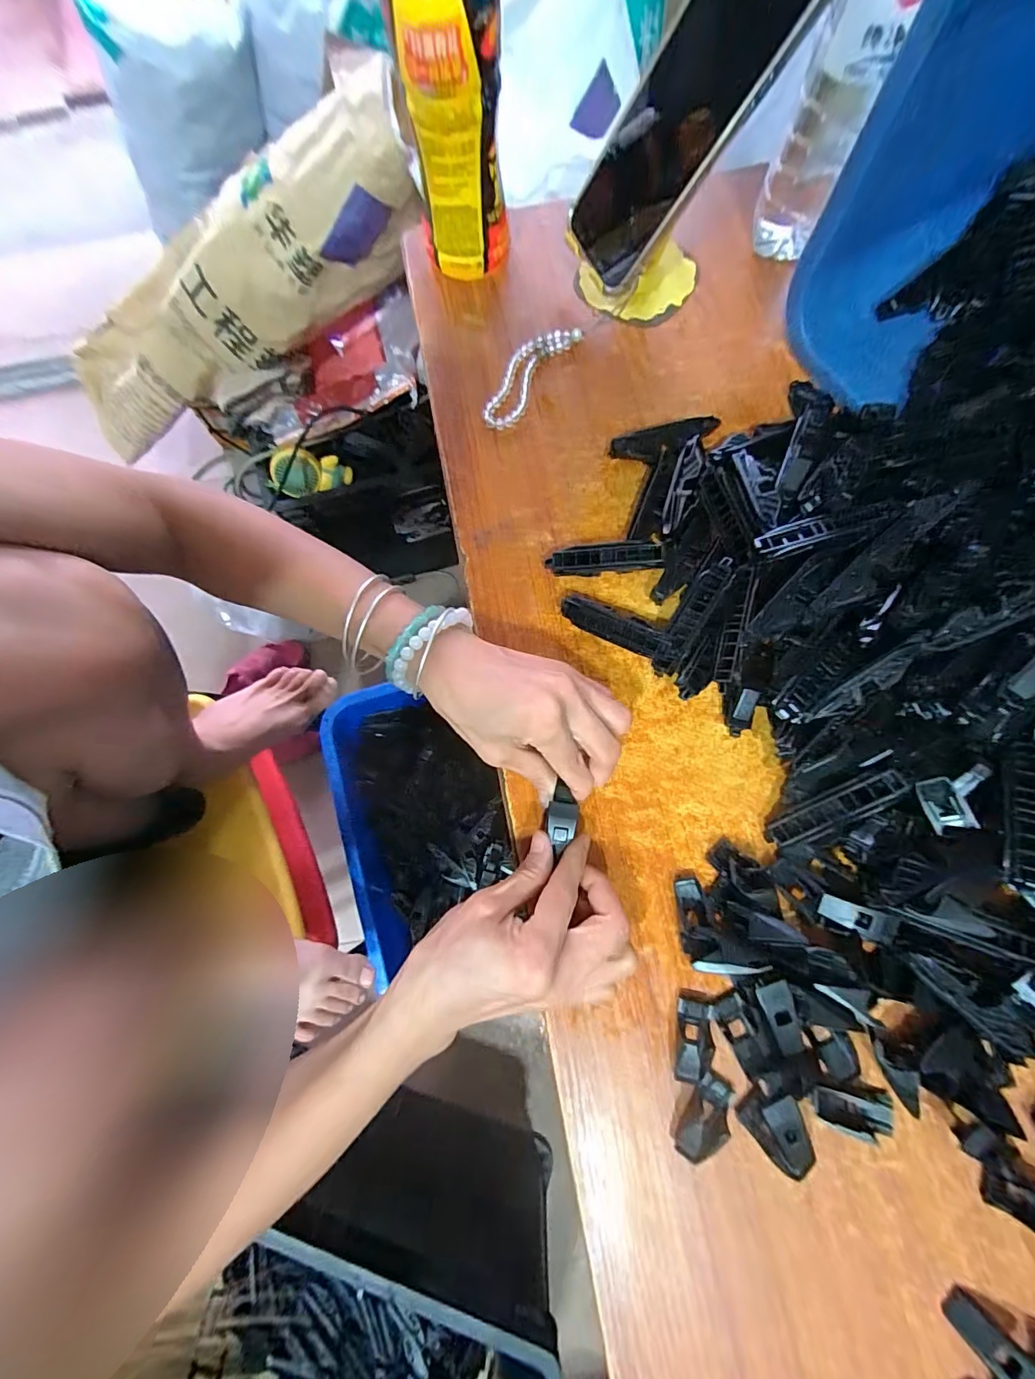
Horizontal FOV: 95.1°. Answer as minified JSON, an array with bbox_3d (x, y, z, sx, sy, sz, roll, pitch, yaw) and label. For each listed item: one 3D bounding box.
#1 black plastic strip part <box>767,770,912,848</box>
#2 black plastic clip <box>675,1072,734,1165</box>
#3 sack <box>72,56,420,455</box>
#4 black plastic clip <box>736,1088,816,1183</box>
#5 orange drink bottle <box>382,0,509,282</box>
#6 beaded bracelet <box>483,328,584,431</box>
[{"bbox_3d":[0.182,0.070,0.274,0.076,0.010,0.017,-35,77,20],"label":"black plastic strip part"},{"bbox_3d":[0.102,0.234,0.256,0.020,0.011,0.042,30,79,8],"label":"black plastic clip"},{"bbox_3d":[-0.388,-0.560,0.660,0.652,0.135,0.179,-2,75,28],"label":"sack"},{"bbox_3d":[0.141,0.238,0.249,0.028,0.021,0.045,-34,78,-6],"label":"black plastic clip"},{"bbox_3d":[-0.043,-0.392,0.315,0.064,0.186,0.070,-7,77,0],"label":"orange drink bottle"},{"bbox_3d":[0.007,-0.249,0.372,0.035,0.008,0.104,34,80,9],"label":"beaded bracelet"}]

